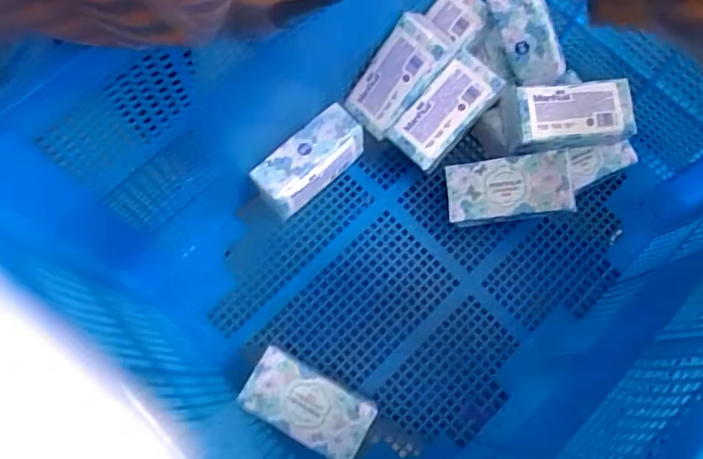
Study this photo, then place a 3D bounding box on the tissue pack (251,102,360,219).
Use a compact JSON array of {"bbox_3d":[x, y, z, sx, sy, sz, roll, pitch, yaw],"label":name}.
[{"bbox_3d":[-0.066,-0.106,0.893,0.180,0.083,0.081,-41,82,-8],"label":"tissue pack"}]

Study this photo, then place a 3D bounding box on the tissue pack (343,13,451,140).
[{"bbox_3d":[0.067,-0.236,0.878,0.095,0.044,0.178,44,119,7],"label":"tissue pack"}]

